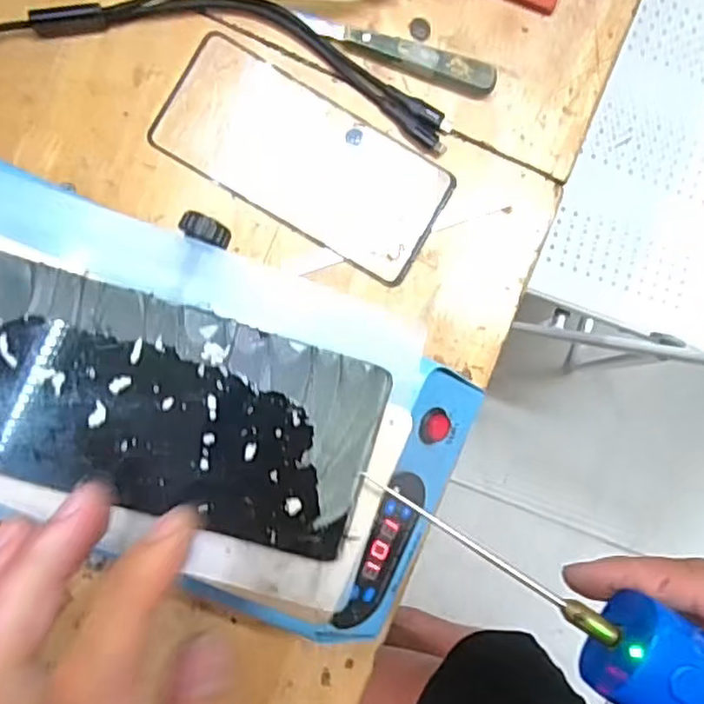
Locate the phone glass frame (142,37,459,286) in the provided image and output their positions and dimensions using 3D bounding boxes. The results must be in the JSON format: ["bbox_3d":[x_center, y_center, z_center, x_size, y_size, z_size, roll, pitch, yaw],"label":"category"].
[{"bbox_3d":[-0.025,-0.103,0.360,0.153,0.005,0.069,30,87,-6],"label":"phone glass frame"}]

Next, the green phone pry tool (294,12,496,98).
[{"bbox_3d":[0.025,-0.160,0.359,0.106,0.009,0.017,17,88,-7],"label":"green phone pry tool"}]

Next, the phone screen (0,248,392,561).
[{"bbox_3d":[-0.067,0.017,0.221,0.151,0.004,0.069,17,89,-7],"label":"phone screen"}]

